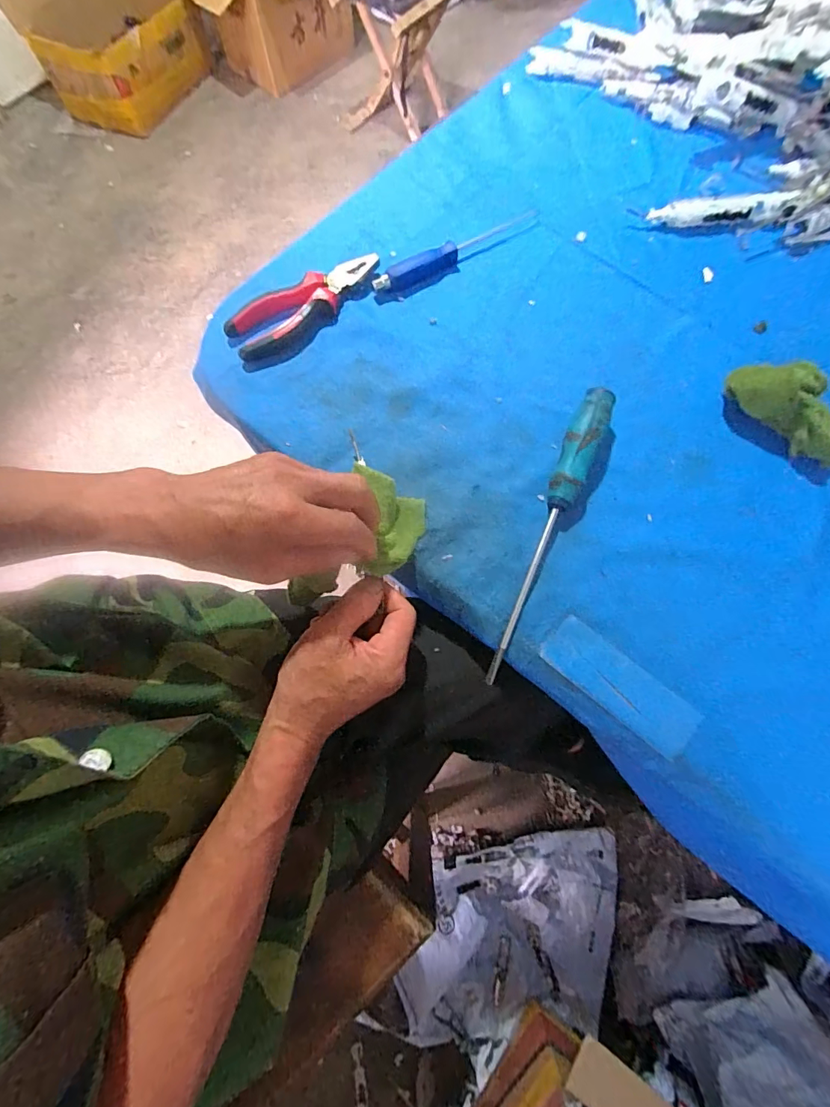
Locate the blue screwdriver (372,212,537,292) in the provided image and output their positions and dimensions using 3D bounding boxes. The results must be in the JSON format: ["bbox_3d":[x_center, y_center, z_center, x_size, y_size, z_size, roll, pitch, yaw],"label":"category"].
[{"bbox_3d":[0.044,-0.299,0.446,0.188,0.014,0.020,-32,74,-9],"label":"blue screwdriver"}]

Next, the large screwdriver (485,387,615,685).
[{"bbox_3d":[0.101,-0.024,0.350,0.026,0.031,0.246,25,74,9],"label":"large screwdriver"}]

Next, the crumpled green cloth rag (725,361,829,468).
[{"bbox_3d":[0.315,-0.122,0.376,0.108,0.047,0.053,42,77,13],"label":"crumpled green cloth rag"}]

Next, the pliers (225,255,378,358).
[{"bbox_3d":[-0.098,-0.232,0.426,0.156,0.021,0.056,-29,73,-9],"label":"pliers"}]

